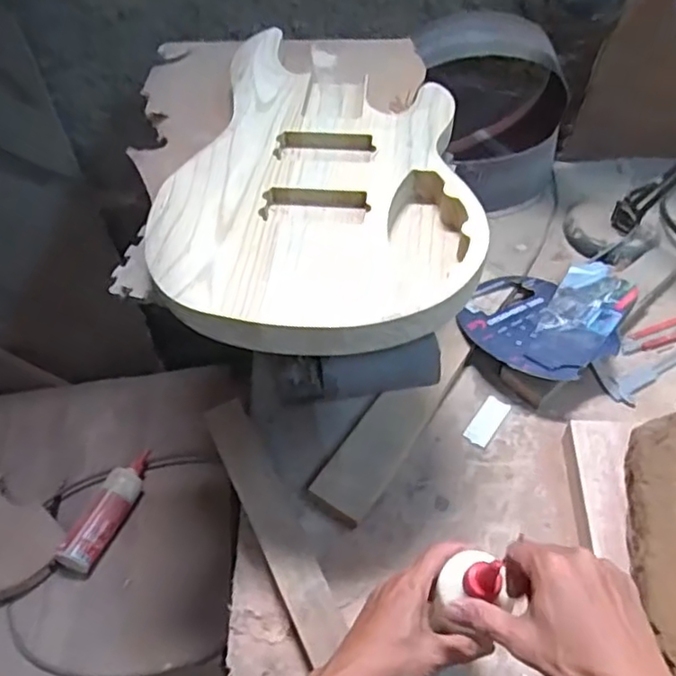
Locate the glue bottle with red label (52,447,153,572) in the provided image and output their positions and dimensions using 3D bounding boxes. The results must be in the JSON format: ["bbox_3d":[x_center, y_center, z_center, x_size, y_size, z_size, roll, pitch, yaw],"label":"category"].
[{"bbox_3d":[-0.412,0.306,1.147,0.069,0.050,0.237,15,56,13],"label":"glue bottle with red label"}]

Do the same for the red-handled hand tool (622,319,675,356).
[{"bbox_3d":[0.472,-0.010,0.909,0.151,0.011,0.031,-16,55,-9],"label":"red-handled hand tool"}]

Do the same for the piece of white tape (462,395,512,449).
[{"bbox_3d":[0.196,0.109,0.839,0.033,0.004,0.076,30,60,22],"label":"piece of white tape"}]

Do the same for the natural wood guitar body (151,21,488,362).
[{"bbox_3d":[-0.003,-0.174,0.685,0.329,0.045,0.451,10,55,10],"label":"natural wood guitar body"}]

